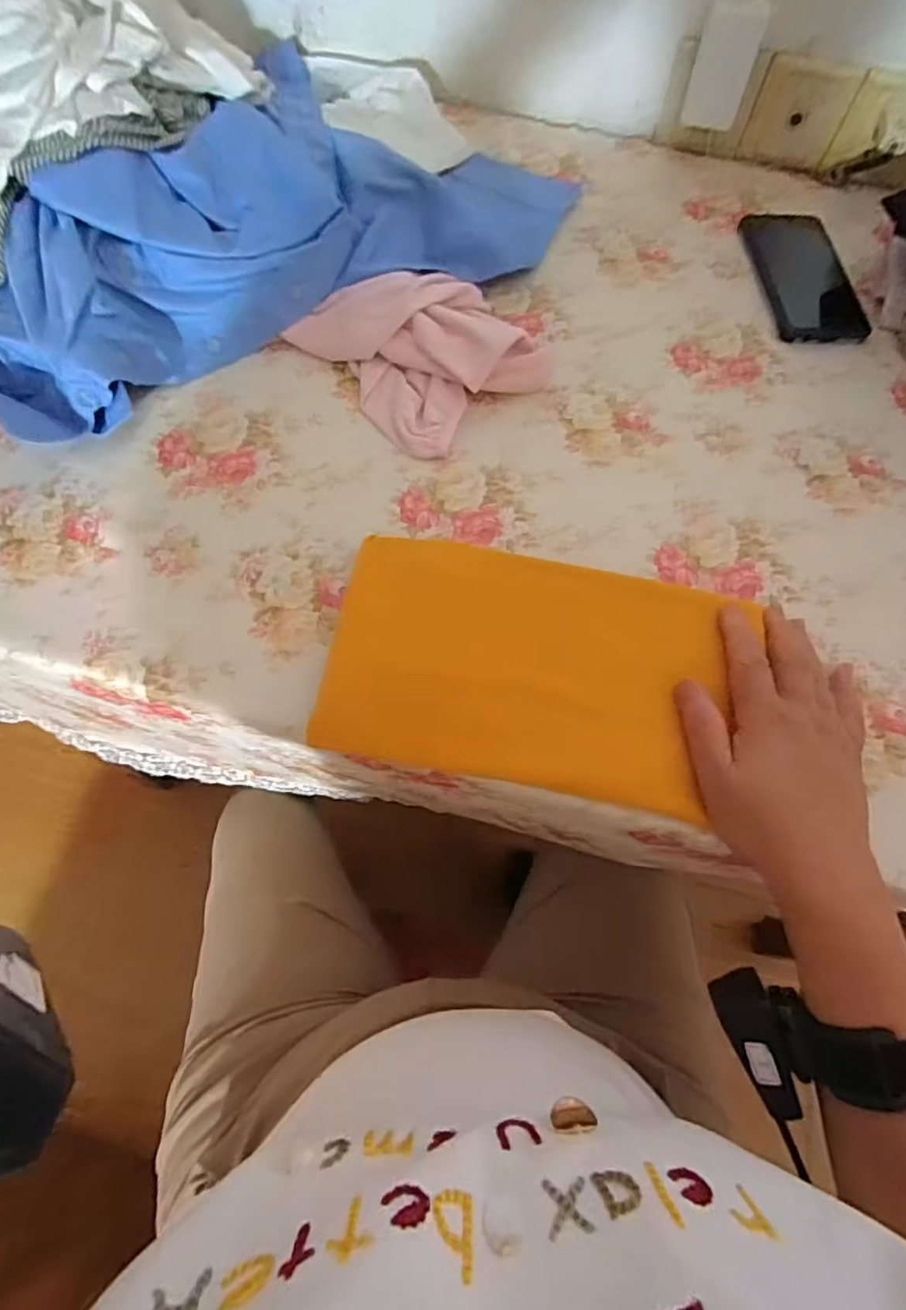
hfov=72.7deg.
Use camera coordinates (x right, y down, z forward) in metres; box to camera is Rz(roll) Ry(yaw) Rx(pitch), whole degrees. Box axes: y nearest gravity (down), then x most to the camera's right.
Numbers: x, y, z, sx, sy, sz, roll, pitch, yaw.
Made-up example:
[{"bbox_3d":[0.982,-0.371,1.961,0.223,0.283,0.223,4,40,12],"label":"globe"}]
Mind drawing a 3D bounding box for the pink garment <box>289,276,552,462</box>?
[{"bbox_3d":[-0.023,-0.248,0.484,0.145,0.040,0.165,-36,73,-16],"label":"pink garment"}]

